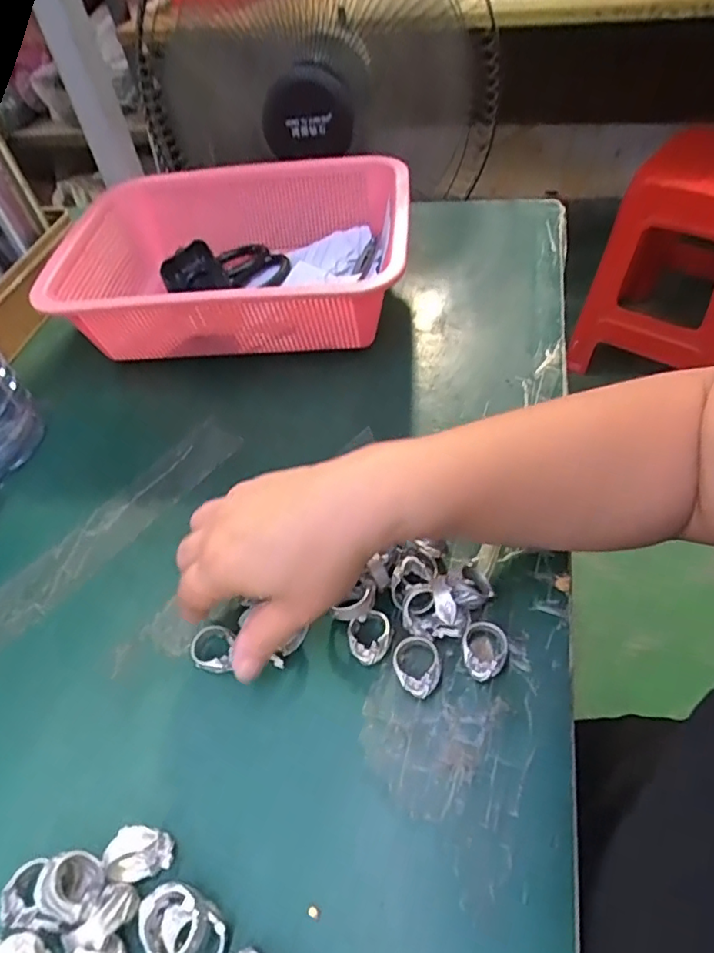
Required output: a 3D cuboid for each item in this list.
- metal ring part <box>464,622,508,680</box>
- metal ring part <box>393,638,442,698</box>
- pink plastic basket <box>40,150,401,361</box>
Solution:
[{"bbox_3d":[0.068,0.094,0.312,0.024,0.013,0.030,14,53,19],"label":"metal ring part"},{"bbox_3d":[0.032,0.101,0.312,0.025,0.013,0.031,3,50,11],"label":"metal ring part"},{"bbox_3d":[-0.107,-0.194,0.527,0.296,0.107,0.200,0,50,8],"label":"pink plastic basket"}]

